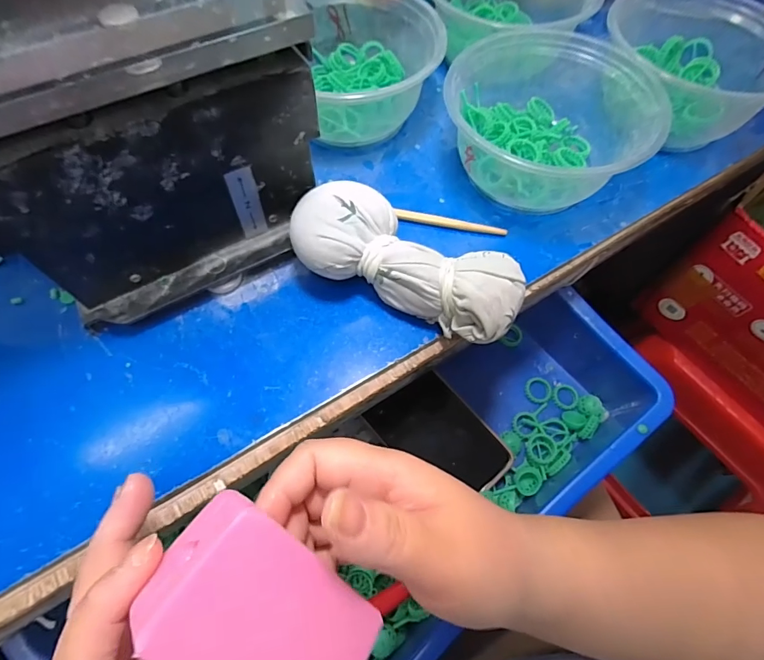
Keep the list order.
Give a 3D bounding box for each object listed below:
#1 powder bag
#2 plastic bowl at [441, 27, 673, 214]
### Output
[{"bbox_3d":[0.016,-0.039,0.250,0.130,0.049,0.054,20,65,8],"label":"powder bag"},{"bbox_3d":[0.110,-0.144,0.296,0.130,0.061,0.107,17,65,6],"label":"plastic bowl"}]

